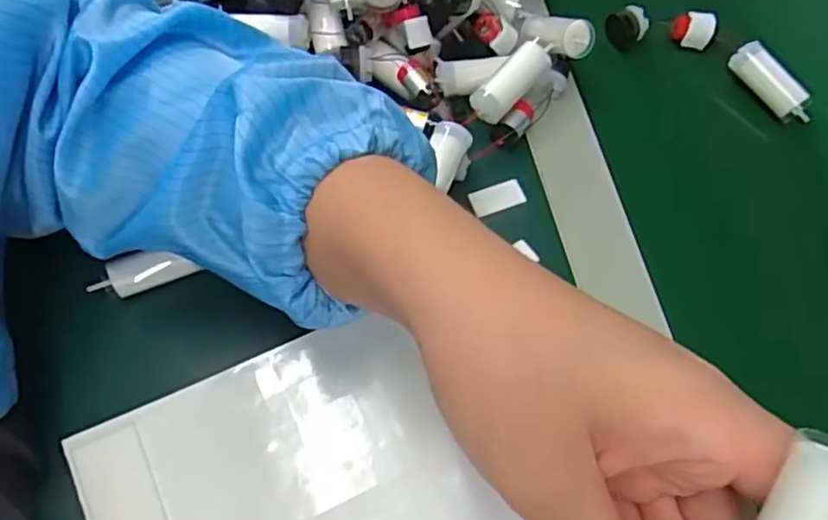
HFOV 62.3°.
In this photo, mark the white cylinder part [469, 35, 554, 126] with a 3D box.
[{"bbox_3d":[0.056,-0.102,0.384,0.021,0.023,0.057,39,72,14],"label":"white cylinder part"}]

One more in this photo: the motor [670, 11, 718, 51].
[{"bbox_3d":[0.176,-0.146,0.433,0.027,0.019,0.014,9,67,3],"label":"motor"}]

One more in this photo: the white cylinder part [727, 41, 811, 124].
[{"bbox_3d":[0.219,-0.107,0.418,0.015,0.022,0.058,-43,89,-17],"label":"white cylinder part"}]

